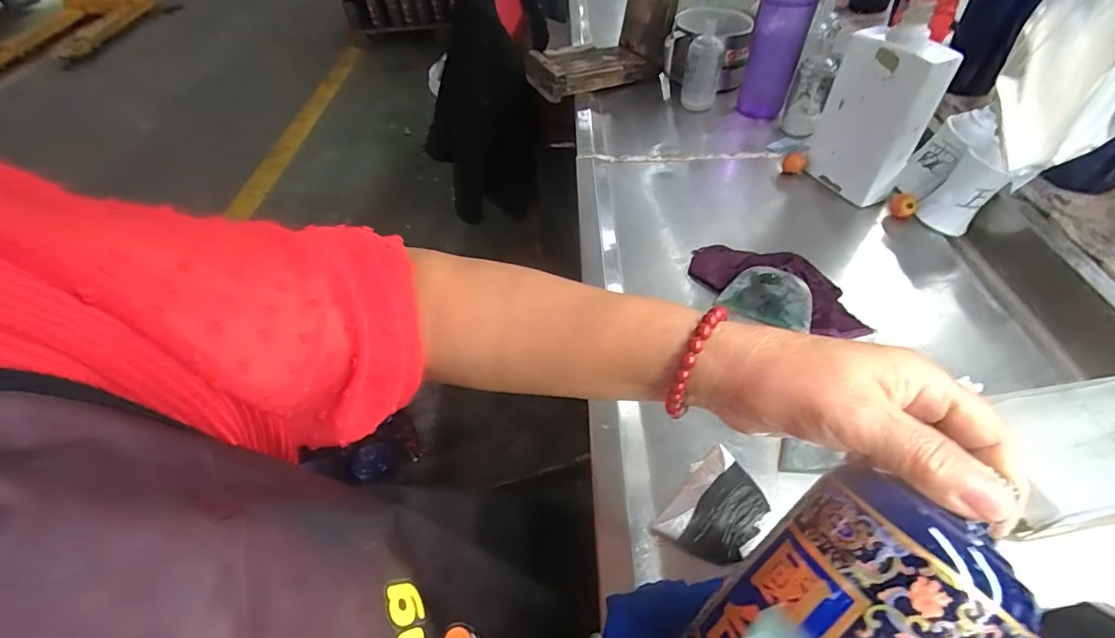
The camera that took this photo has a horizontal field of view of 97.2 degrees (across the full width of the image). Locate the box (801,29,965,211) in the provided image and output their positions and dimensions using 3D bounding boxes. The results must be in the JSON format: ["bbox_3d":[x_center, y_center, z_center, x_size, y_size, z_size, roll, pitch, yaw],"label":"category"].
[{"bbox_3d":[0.368,-0.238,0.576,0.052,0.171,0.108,-17,49,-9],"label":"box"}]

